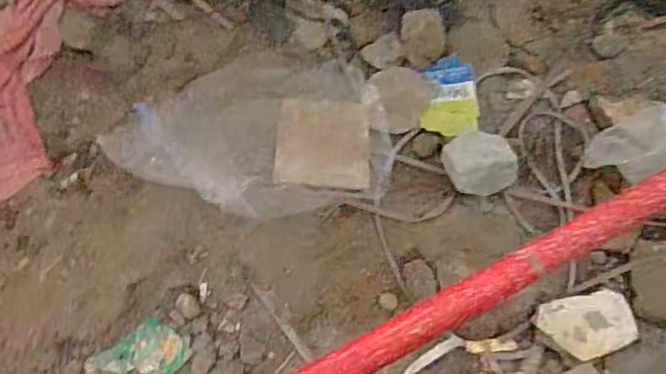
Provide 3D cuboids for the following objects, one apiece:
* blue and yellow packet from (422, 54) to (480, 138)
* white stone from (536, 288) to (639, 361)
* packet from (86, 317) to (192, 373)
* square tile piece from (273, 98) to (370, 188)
[{"bbox_3d":[0.155,-0.119,0.772,0.070,0.009,0.118,6,68,3],"label":"blue and yellow packet"},{"bbox_3d":[0.282,0.152,0.651,0.106,0.018,0.066,-13,68,-5],"label":"white stone"},{"bbox_3d":[-0.207,0.175,0.640,0.097,0.006,0.061,10,68,5],"label":"packet"},{"bbox_3d":[-0.011,-0.054,0.725,0.113,0.005,0.116,4,68,-7],"label":"square tile piece"}]

